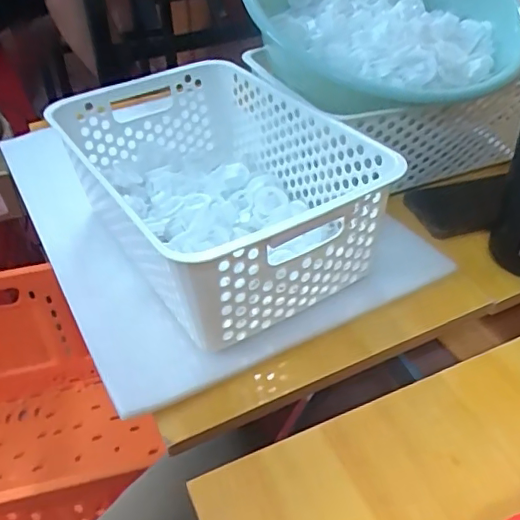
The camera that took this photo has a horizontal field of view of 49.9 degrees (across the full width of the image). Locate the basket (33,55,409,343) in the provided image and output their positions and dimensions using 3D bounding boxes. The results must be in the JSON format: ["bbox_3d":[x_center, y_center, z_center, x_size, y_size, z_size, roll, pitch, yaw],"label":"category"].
[{"bbox_3d":[-0.046,-0.069,0.528,0.207,0.122,0.317,-24,44,-23],"label":"basket"}]

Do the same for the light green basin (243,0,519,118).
[{"bbox_3d":[0.143,-0.284,0.637,0.310,0.115,0.310,5,55,-8],"label":"light green basin"}]

